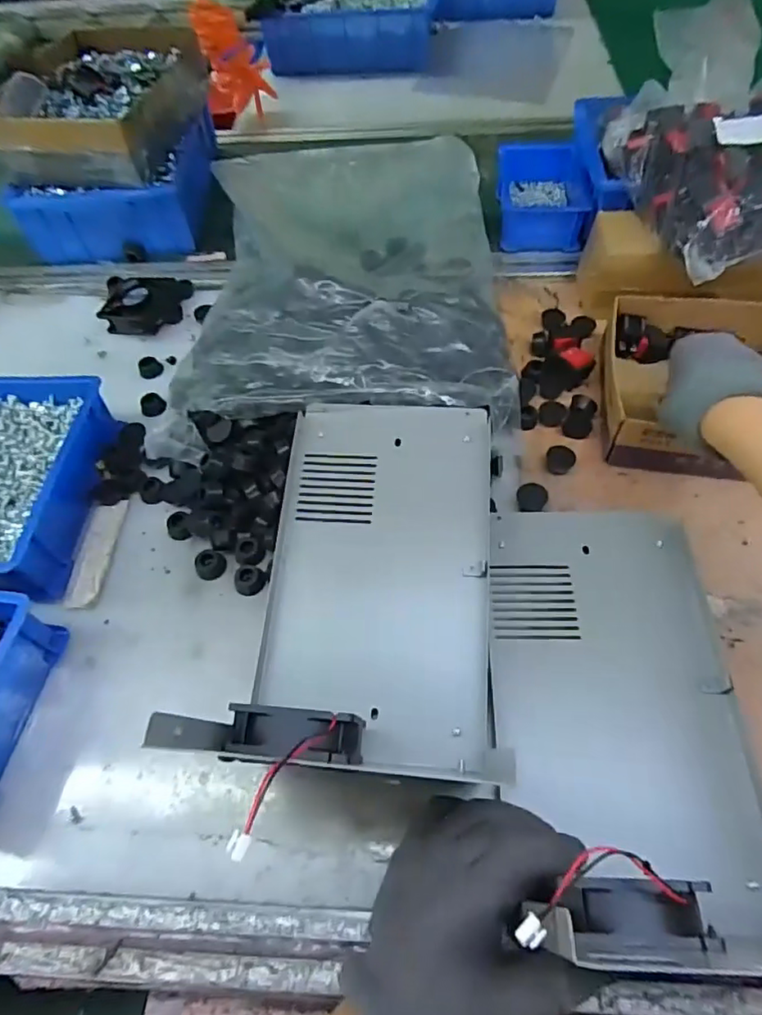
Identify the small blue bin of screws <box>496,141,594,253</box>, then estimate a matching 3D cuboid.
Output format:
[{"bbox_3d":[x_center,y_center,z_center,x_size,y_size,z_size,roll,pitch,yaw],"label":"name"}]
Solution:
[{"bbox_3d":[0.191,-0.374,0.680,0.097,0.051,0.163,1,58,5],"label":"small blue bin of screws"}]

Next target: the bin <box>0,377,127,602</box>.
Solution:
[{"bbox_3d":[-0.327,-0.022,0.484,0.154,0.063,0.201,2,58,5],"label":"bin"}]

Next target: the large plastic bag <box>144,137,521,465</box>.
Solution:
[{"bbox_3d":[-0.035,-0.251,0.598,0.317,0.085,0.444,-2,57,3],"label":"large plastic bag"}]

